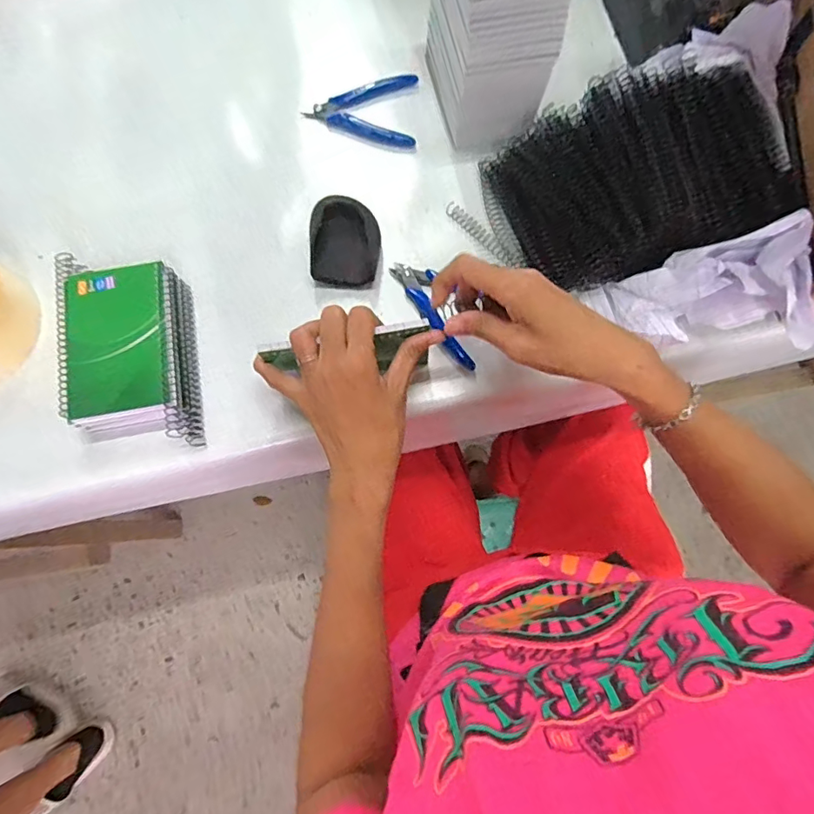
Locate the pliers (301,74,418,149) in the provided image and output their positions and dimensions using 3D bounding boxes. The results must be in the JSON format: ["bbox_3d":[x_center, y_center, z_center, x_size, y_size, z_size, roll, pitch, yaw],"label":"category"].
[{"bbox_3d":[-0.041,-0.320,0.535,0.113,0.010,0.087,13,75,4],"label":"pliers"}]

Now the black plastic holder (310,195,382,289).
[{"bbox_3d":[-0.058,-0.156,0.489,0.063,0.027,0.087,-4,75,-1],"label":"black plastic holder"}]

